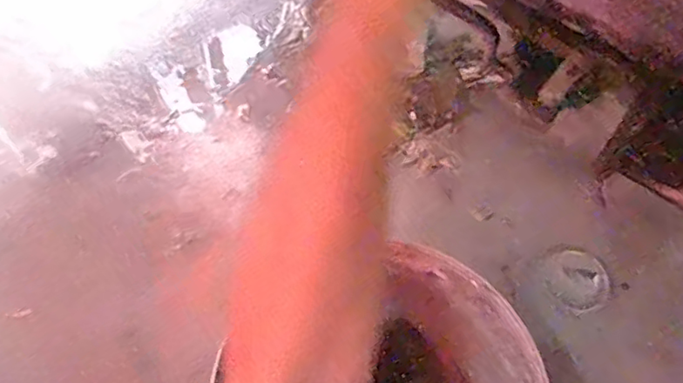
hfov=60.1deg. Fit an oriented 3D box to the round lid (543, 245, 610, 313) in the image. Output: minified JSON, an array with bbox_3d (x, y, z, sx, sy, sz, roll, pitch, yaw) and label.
[{"bbox_3d":[0.350,0.129,0.881,0.082,0.004,0.102,-36,79,7],"label":"round lid"}]

